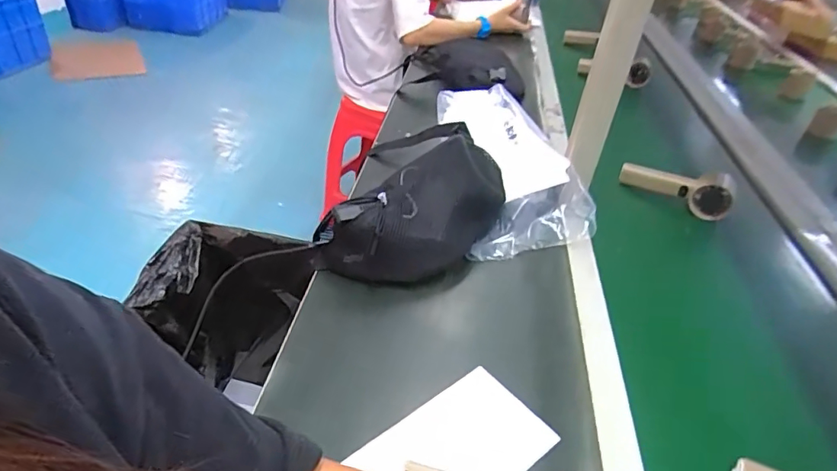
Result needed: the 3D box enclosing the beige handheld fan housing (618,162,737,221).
[{"bbox_3d":[0.398,-0.081,0.792,0.162,0.051,0.052,20,40,17],"label":"beige handheld fan housing"}]

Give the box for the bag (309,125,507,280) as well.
[{"bbox_3d":[0.003,-0.042,0.655,0.161,0.106,0.248,28,43,25],"label":"bag"}]

